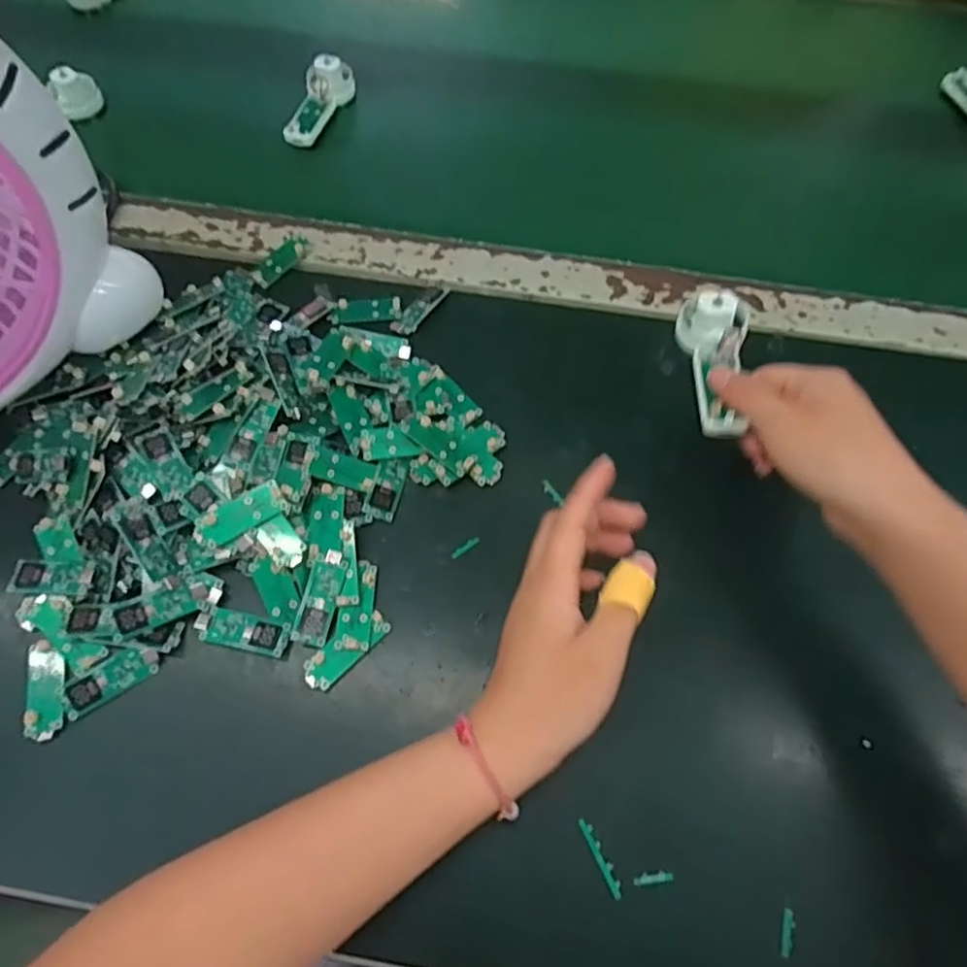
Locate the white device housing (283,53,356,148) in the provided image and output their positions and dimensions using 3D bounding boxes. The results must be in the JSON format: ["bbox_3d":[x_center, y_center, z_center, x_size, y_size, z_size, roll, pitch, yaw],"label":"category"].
[{"bbox_3d":[-0.139,-0.317,0.531,0.028,0.030,0.087,21,68,9],"label":"white device housing"}]

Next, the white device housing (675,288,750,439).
[{"bbox_3d":[0.132,-0.066,0.363,0.037,0.025,0.086,6,72,2],"label":"white device housing"}]

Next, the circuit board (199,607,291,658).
[{"bbox_3d":[-0.131,0.083,0.355,0.046,0.004,0.019,13,67,5],"label":"circuit board"}]

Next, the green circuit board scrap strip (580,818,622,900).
[{"bbox_3d":[0.058,0.185,0.317,0.006,0.004,0.037,-23,68,-10],"label":"green circuit board scrap strip"}]

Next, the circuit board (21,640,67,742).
[{"bbox_3d":[-0.234,0.109,0.344,0.021,0.006,0.051,-14,67,-6],"label":"circuit board"}]

